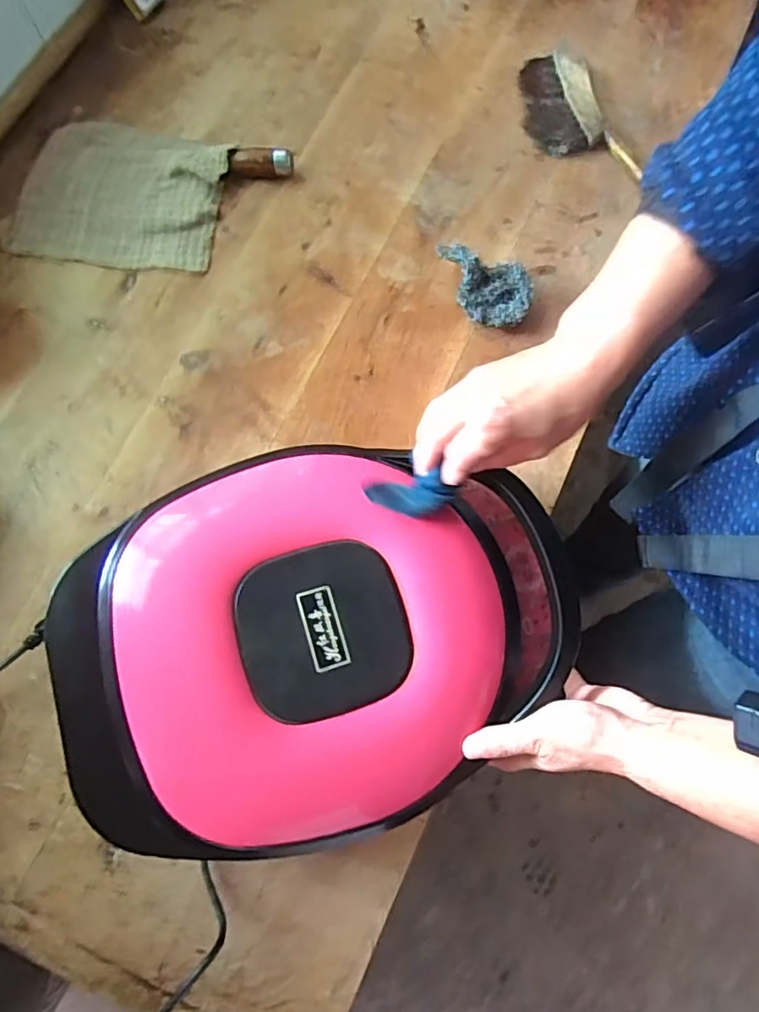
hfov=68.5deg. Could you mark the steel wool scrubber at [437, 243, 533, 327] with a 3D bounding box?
[{"bbox_3d":[0.120,-0.254,0.650,0.118,0.053,0.073,15,74,5],"label":"steel wool scrubber"}]

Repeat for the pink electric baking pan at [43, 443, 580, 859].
[{"bbox_3d":[-0.046,0.107,0.479,0.416,0.084,0.303,-15,72,-5],"label":"pink electric baking pan"}]

